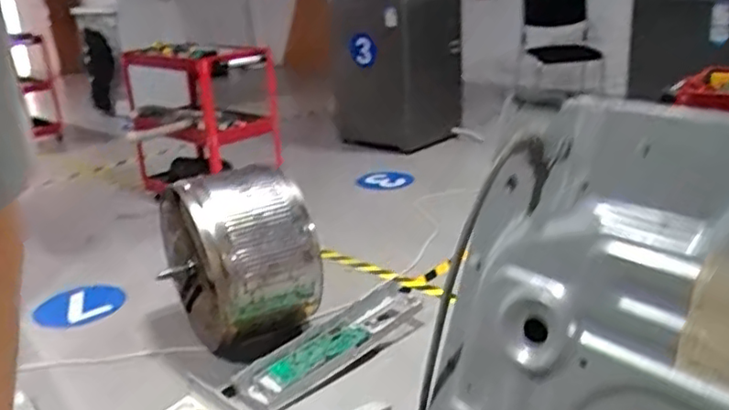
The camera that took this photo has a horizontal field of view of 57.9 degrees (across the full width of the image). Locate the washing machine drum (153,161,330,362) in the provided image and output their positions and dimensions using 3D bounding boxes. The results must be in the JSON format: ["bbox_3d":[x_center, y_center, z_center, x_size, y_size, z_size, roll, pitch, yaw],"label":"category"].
[{"bbox_3d":[-0.358,0.138,1.916,0.342,0.457,0.452,-20,26,-37],"label":"washing machine drum"}]

